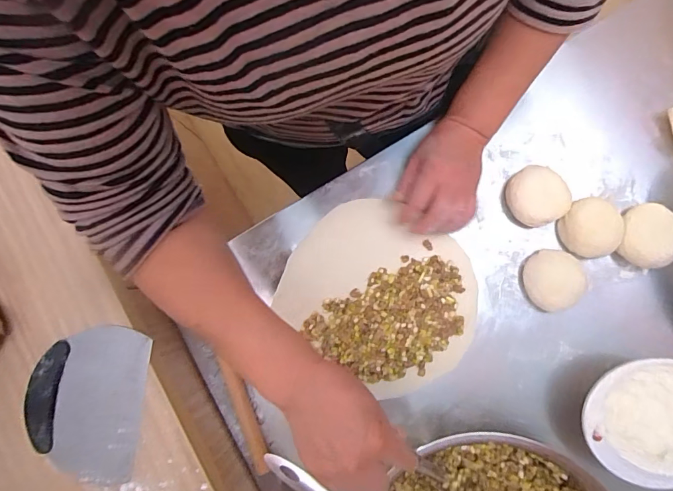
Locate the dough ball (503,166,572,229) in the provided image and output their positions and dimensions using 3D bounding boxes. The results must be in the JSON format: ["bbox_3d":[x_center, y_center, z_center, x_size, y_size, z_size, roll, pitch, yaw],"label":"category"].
[{"bbox_3d":[0.229,-0.057,0.463,0.065,0.037,0.068,0,85,5],"label":"dough ball"}]

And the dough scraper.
[{"bbox_3d":[-0.260,0.161,0.413,0.118,0.011,0.152,6,80,1],"label":"dough scraper"}]

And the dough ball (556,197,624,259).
[{"bbox_3d":[0.285,-0.019,0.454,0.061,0.031,0.060,-1,83,7],"label":"dough ball"}]

